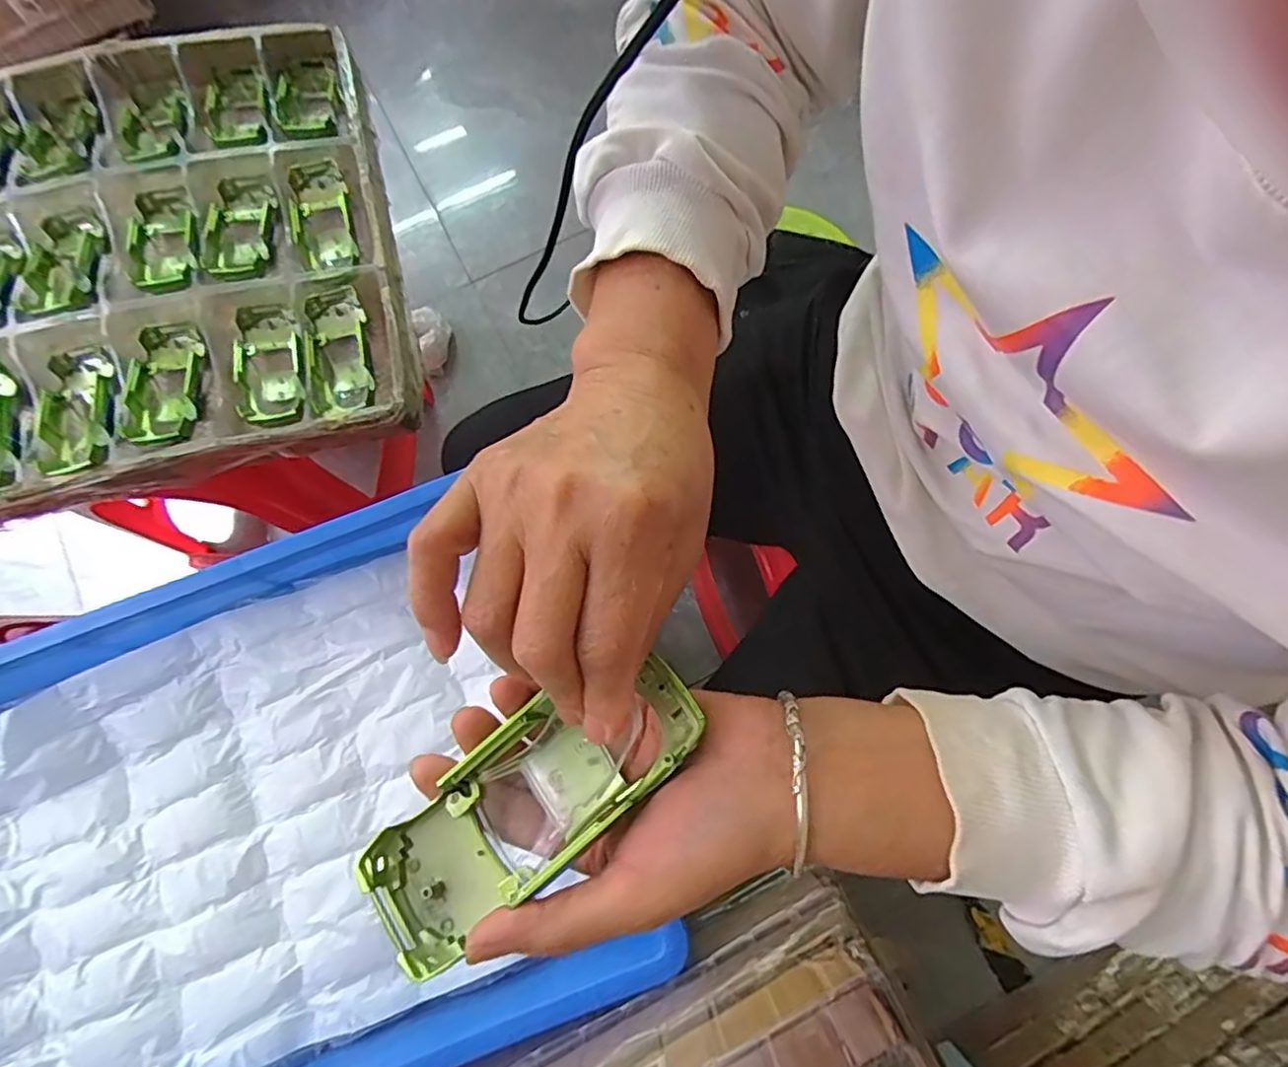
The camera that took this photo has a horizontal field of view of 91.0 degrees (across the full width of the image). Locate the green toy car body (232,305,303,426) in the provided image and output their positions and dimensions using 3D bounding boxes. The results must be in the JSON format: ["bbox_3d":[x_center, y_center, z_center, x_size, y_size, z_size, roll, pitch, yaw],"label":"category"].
[{"bbox_3d":[-0.348,-0.156,0.591,0.060,0.032,0.133,-20,77,-3],"label":"green toy car body"}]

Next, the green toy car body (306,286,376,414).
[{"bbox_3d":[-0.284,-0.170,0.596,0.052,0.028,0.124,-17,77,-3],"label":"green toy car body"}]

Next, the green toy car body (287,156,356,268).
[{"bbox_3d":[-0.320,-0.315,0.636,0.058,0.032,0.128,-17,77,-3],"label":"green toy car body"}]

